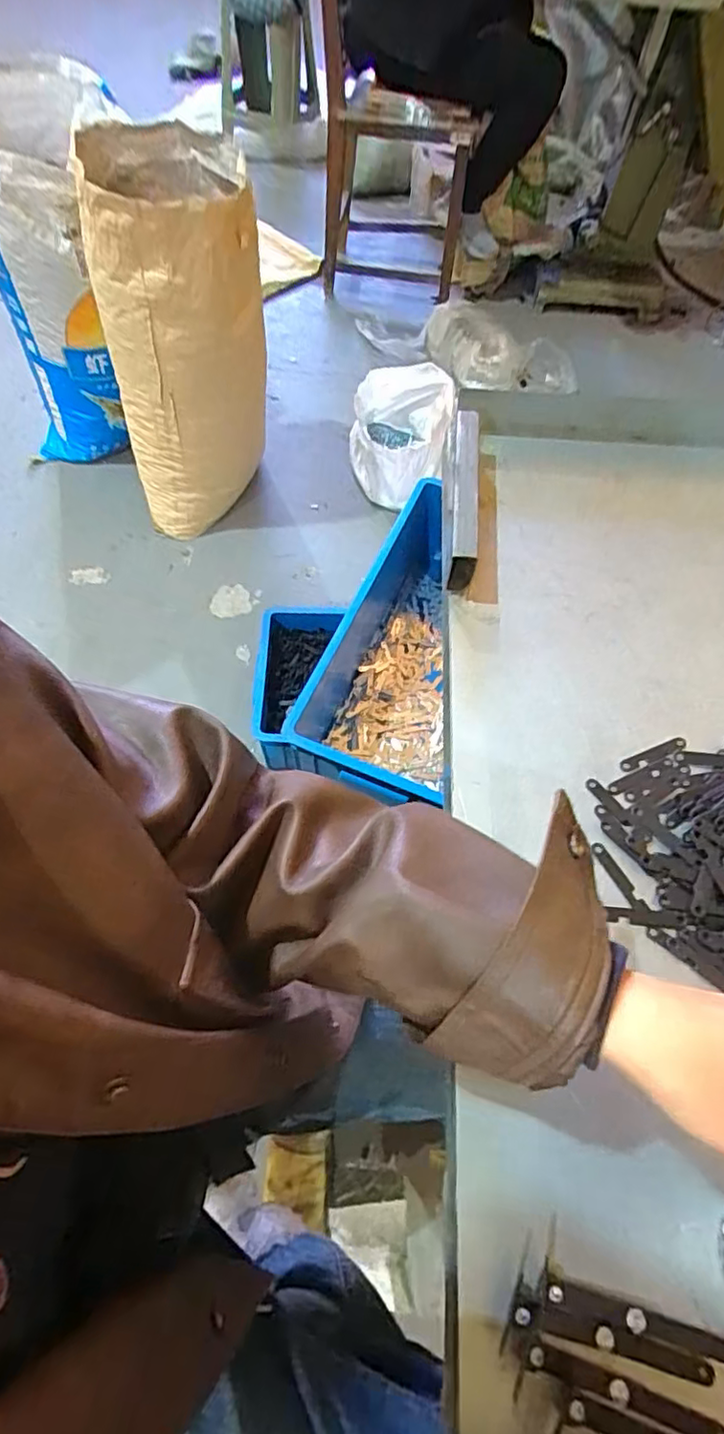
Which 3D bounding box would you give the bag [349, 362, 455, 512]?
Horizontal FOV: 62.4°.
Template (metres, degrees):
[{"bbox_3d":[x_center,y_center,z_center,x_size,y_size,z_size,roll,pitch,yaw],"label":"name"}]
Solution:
[{"bbox_3d":[0.102,-0.806,1.666,0.270,0.216,0.470,5,62,0],"label":"bag"}]

